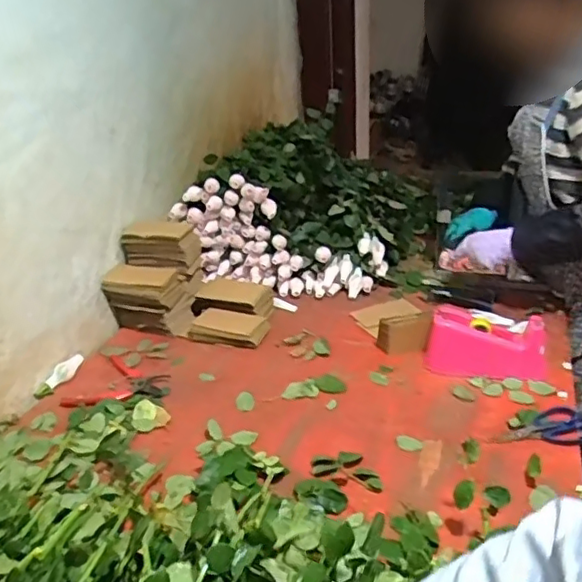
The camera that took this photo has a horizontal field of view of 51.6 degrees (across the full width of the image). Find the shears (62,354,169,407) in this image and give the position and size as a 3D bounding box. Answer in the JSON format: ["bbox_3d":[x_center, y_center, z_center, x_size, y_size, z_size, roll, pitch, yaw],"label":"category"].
[{"bbox_3d":[-0.312,0.176,1.123,0.170,0.019,0.158,-2,27,1],"label":"shears"}]

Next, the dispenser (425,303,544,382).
[{"bbox_3d":[0.360,0.095,1.109,0.208,0.098,0.081,5,28,15],"label":"dispenser"}]

